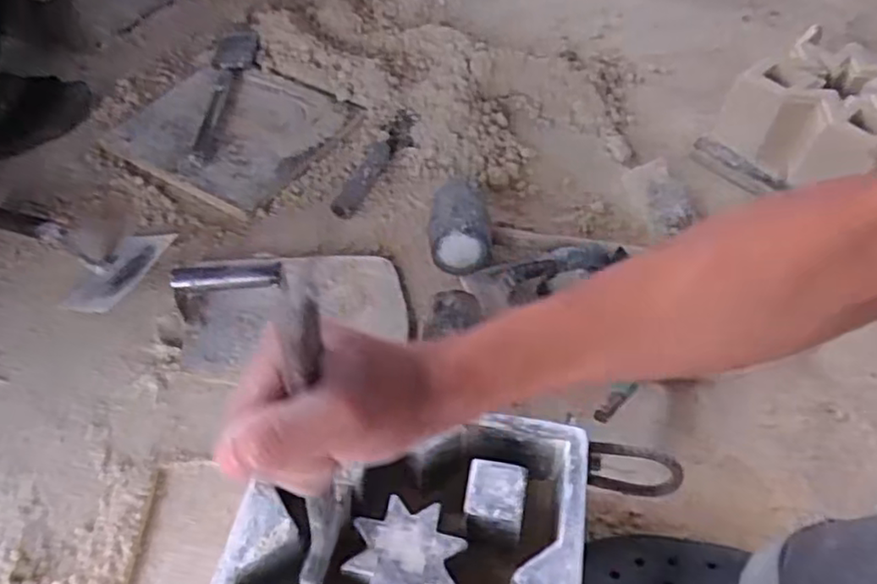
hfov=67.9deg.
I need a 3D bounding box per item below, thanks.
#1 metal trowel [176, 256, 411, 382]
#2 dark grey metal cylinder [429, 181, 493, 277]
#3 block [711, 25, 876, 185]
[{"bbox_3d":[-0.147,0.000,0.667,0.222,0.070,0.149,-2,53,-2],"label":"metal trowel"},{"bbox_3d":[0.024,-0.068,0.735,0.069,0.072,0.102,-1,53,-2],"label":"dark grey metal cylinder"},{"bbox_3d":[0.529,-0.243,0.896,0.211,0.117,0.203,-36,61,-27],"label":"block"}]

